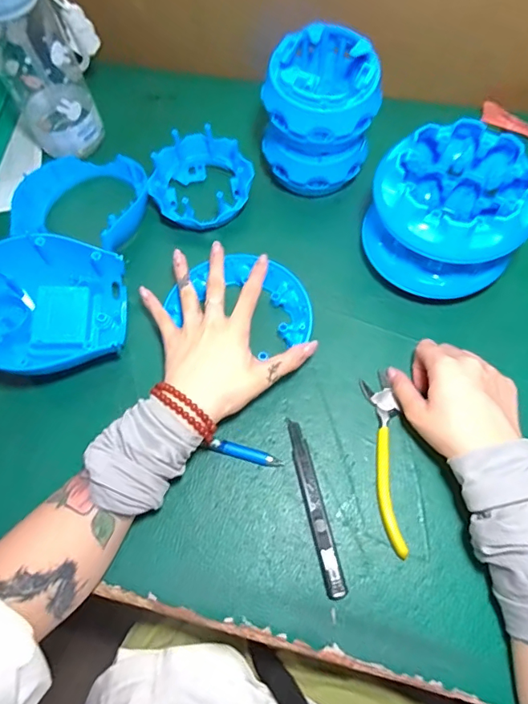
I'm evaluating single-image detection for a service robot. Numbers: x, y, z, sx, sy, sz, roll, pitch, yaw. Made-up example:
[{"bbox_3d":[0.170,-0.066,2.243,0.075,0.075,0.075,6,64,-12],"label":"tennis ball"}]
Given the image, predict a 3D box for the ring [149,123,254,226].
[{"bbox_3d":[-0.067,-0.176,0.497,0.097,0.062,0.101,-1,66,2],"label":"ring"}]

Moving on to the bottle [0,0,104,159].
[{"bbox_3d":[-0.217,-0.300,0.455,0.101,0.211,0.068,-23,67,-7],"label":"bottle"}]

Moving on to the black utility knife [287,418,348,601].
[{"bbox_3d":[0.041,0.122,0.380,0.016,0.012,0.139,-12,66,-3],"label":"black utility knife"}]

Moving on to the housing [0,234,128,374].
[{"bbox_3d":[-0.198,-0.036,0.432,0.125,0.077,0.127,-1,66,2],"label":"housing"}]

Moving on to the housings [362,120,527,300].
[{"bbox_3d":[0.164,-0.123,0.430,0.126,0.105,0.132,-1,66,2],"label":"housings"}]

